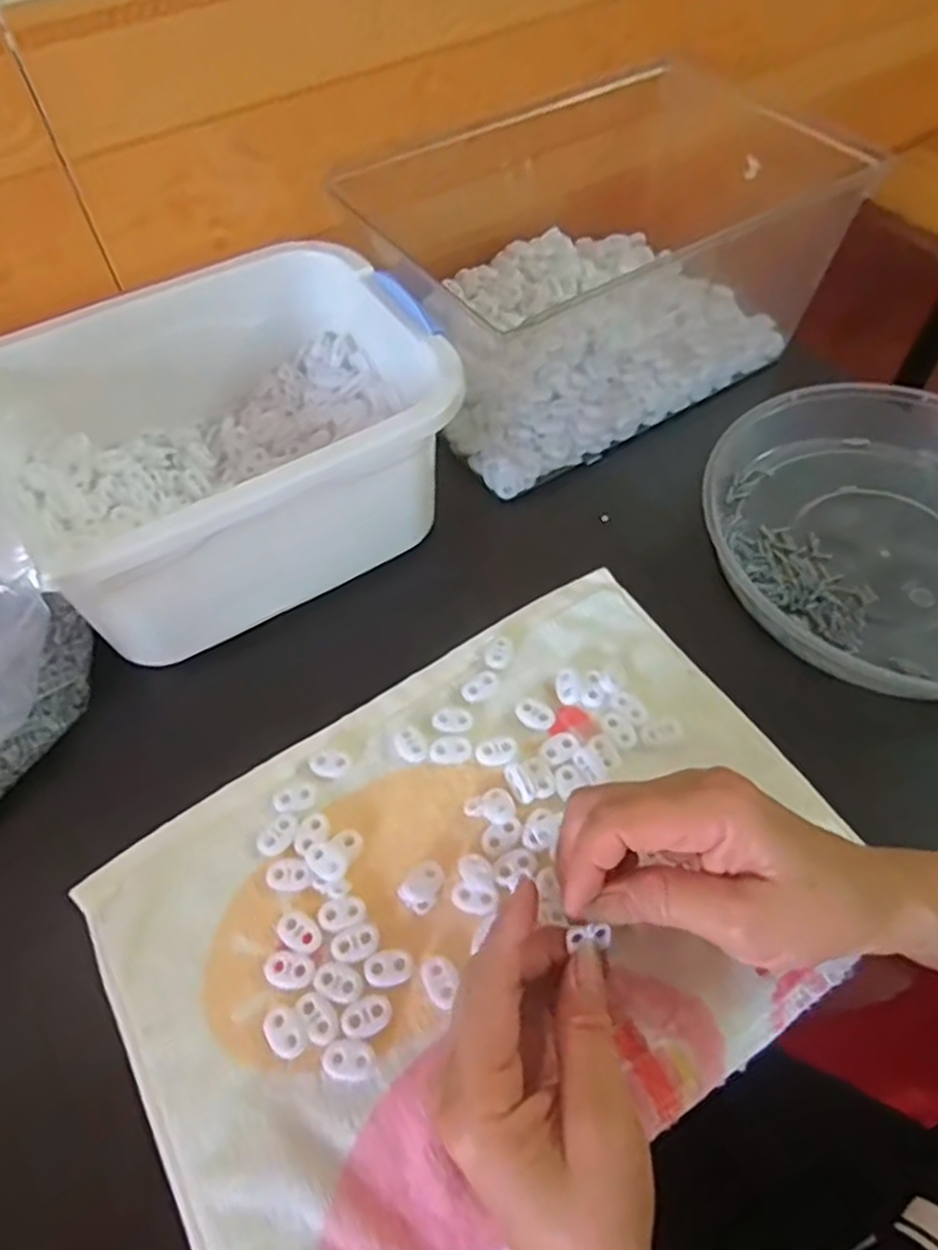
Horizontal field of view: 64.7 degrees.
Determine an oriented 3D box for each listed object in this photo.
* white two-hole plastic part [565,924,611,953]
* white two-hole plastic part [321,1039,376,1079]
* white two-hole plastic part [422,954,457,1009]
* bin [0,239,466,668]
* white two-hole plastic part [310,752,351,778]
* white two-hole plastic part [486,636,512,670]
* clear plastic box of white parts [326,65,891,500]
[{"bbox_3d":[0.048,0.124,0.294,0.018,0.004,0.008,-2,58,-9],"label":"white two-hole plastic part"},{"bbox_3d":[-0.051,0.184,0.314,0.022,0.004,0.014,9,58,7],"label":"white two-hole plastic part"},{"bbox_3d":[-0.012,0.160,0.332,0.015,0.005,0.021,-27,60,-15],"label":"white two-hole plastic part"},{"bbox_3d":[-0.148,-0.108,0.436,0.248,0.109,0.192,-31,61,-17],"label":"bin"},{"bbox_3d":[-0.073,0.073,0.387,0.020,0.004,0.012,5,57,5],"label":"white two-hole plastic part"},{"bbox_3d":[0.017,0.015,0.421,0.014,0.004,0.023,14,59,10],"label":"white two-hole plastic part"},{"bbox_3d":[0.095,-0.262,0.526,0.303,0.128,0.202,-31,61,-17],"label":"clear plastic box of white parts"}]

